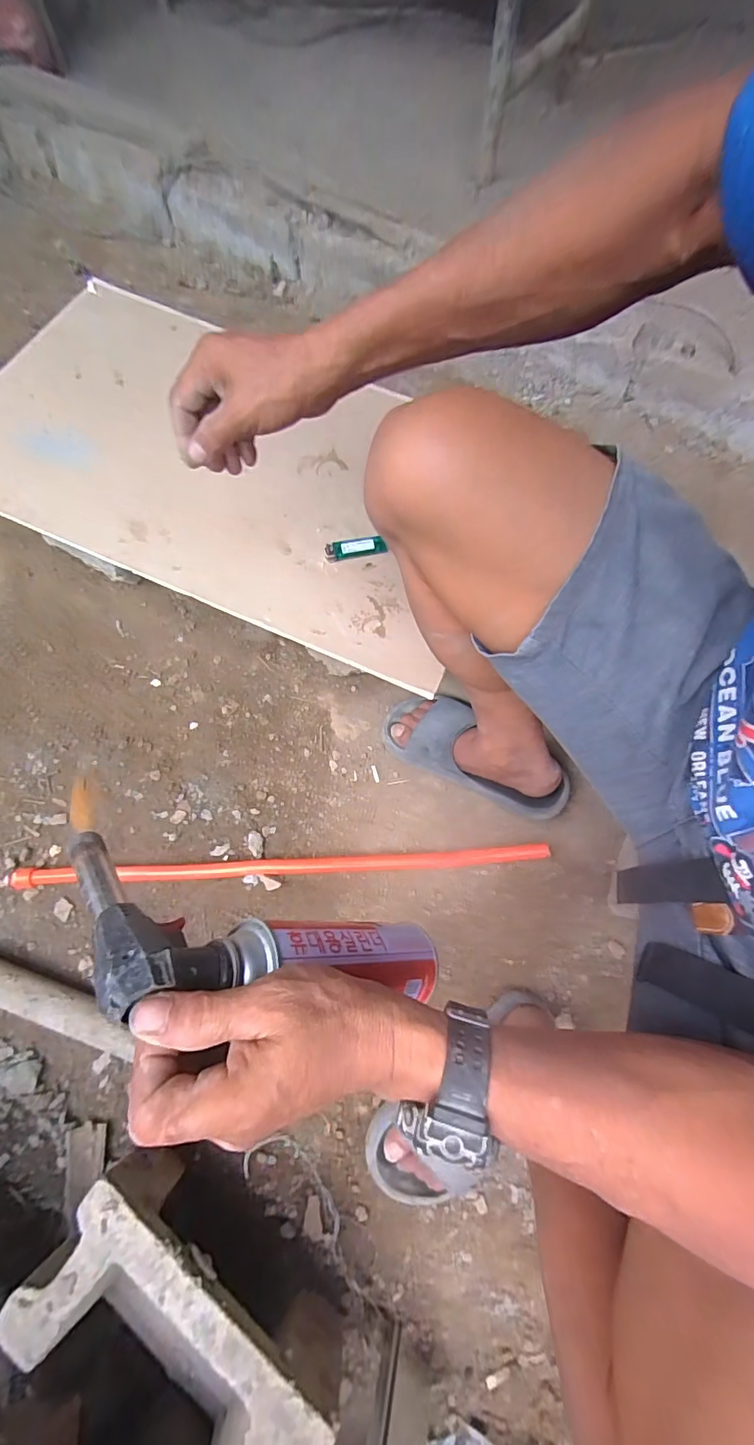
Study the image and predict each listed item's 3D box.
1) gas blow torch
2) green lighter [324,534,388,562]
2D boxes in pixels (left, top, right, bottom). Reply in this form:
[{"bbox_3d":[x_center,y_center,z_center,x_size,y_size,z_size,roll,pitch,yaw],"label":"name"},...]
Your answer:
[{"bbox_3d":[-0.067,0.142,0.343,0.260,0.104,0.079,20,67,-29],"label":"gas blow torch"},{"bbox_3d":[-0.029,-0.229,0.658,0.080,0.019,0.019,-11,69,-4],"label":"green lighter"}]

